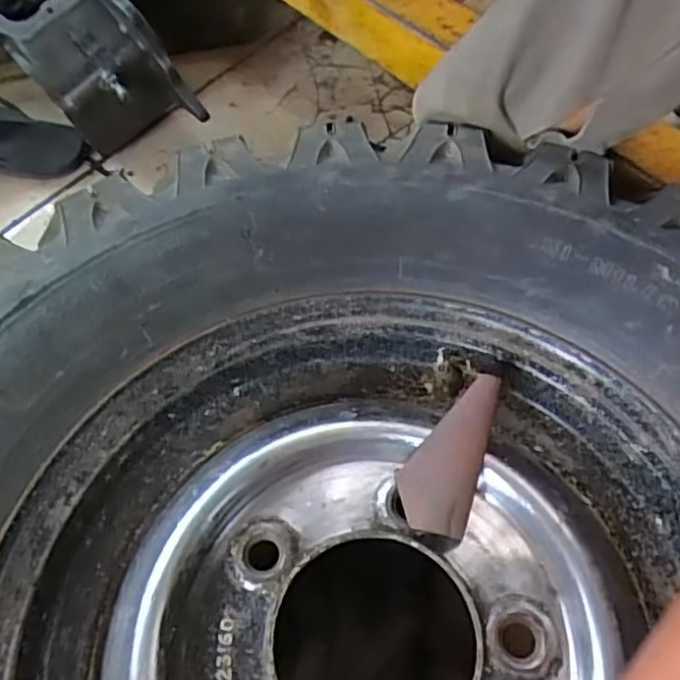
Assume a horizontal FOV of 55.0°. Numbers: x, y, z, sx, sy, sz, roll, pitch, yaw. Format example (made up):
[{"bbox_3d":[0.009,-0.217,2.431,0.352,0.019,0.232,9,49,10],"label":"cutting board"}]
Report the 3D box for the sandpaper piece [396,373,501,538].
[{"bbox_3d":[0.072,0.070,0.416,0.047,0.013,0.103,24,80,12],"label":"sandpaper piece"}]

